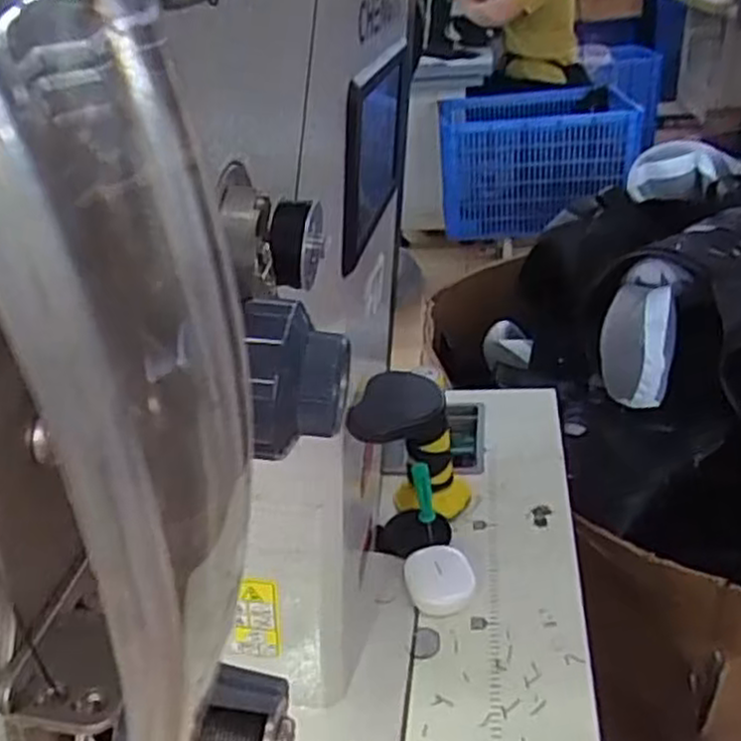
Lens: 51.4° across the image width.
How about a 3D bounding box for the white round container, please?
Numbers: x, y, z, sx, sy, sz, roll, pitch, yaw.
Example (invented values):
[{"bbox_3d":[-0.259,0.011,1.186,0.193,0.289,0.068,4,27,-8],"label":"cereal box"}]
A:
[{"bbox_3d":[0.049,0.148,0.549,0.047,0.022,0.052,-7,30,-4],"label":"white round container"}]

